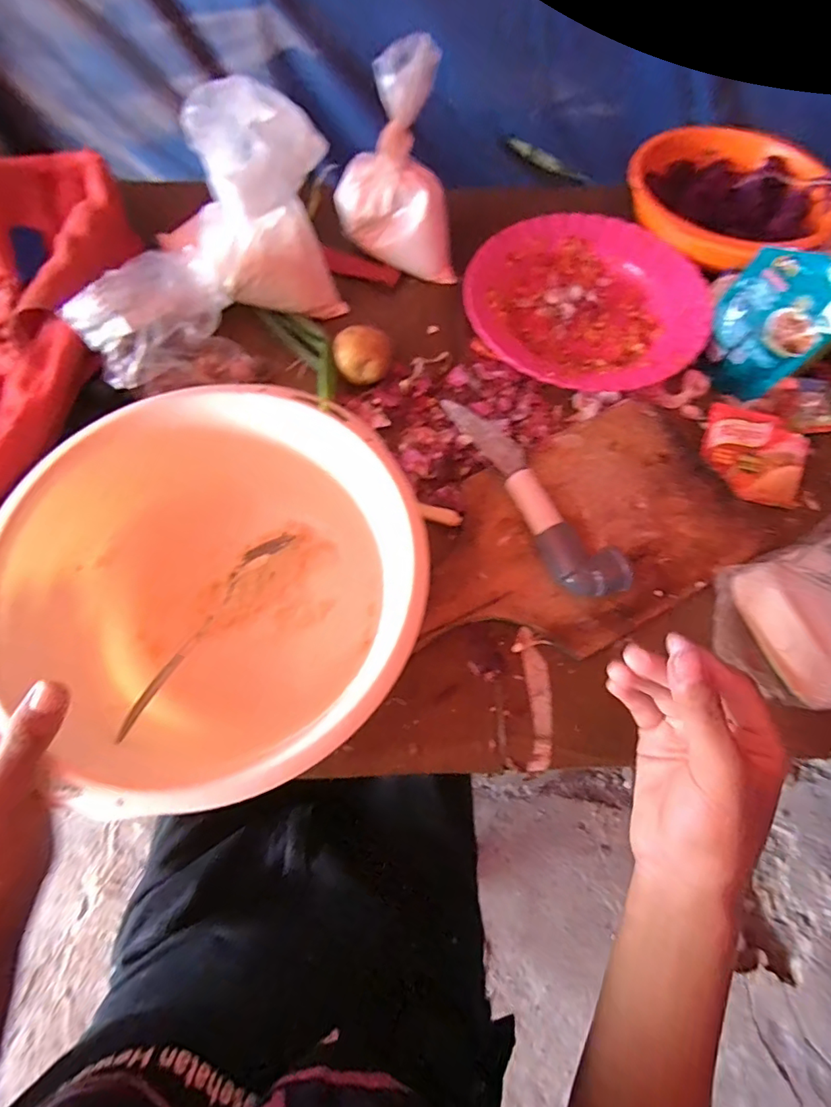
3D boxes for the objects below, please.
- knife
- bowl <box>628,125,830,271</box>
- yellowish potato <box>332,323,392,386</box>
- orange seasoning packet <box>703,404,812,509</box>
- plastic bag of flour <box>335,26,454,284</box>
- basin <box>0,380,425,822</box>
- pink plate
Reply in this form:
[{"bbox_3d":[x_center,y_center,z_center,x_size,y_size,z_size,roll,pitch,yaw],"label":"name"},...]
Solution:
[{"bbox_3d":[0.088,-0.053,0.386,0.043,0.031,0.197,-23,70,-12],"label":"knife"},{"bbox_3d":[0.313,-0.354,0.513,0.187,0.047,0.192,1,67,-2],"label":"bowl"},{"bbox_3d":[-0.045,-0.170,0.438,0.047,0.038,0.040,4,67,-1],"label":"yellowish potato"},{"bbox_3d":[0.284,-0.082,0.422,0.083,0.020,0.072,20,68,6],"label":"orange seasoning packet"},{"bbox_3d":[-0.019,-0.331,0.447,0.103,0.146,0.084,-10,68,-7],"label":"plastic bag of flour"},{"bbox_3d":[-0.123,0.027,0.331,0.229,0.108,0.229,1,67,-2],"label":"basin"},{"bbox_3d":[0.157,-0.238,0.474,0.213,0.031,0.208,1,67,-2],"label":"pink plate"}]

